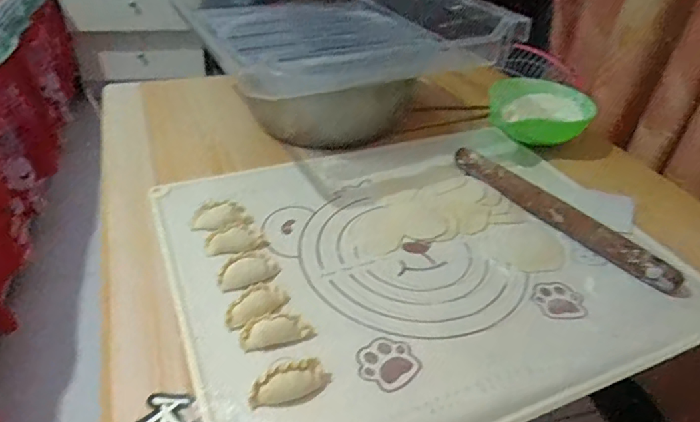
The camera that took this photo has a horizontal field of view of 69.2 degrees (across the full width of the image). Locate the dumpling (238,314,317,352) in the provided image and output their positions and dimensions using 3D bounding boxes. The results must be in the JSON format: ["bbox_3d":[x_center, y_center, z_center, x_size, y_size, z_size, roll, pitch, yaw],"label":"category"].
[{"bbox_3d":[-0.061,0.100,0.424,0.061,0.017,0.023,-6,37,-13],"label":"dumpling"}]

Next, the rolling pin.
[{"bbox_3d":[0.225,0.000,0.568,0.024,0.032,0.280,-22,44,-31],"label":"rolling pin"}]

